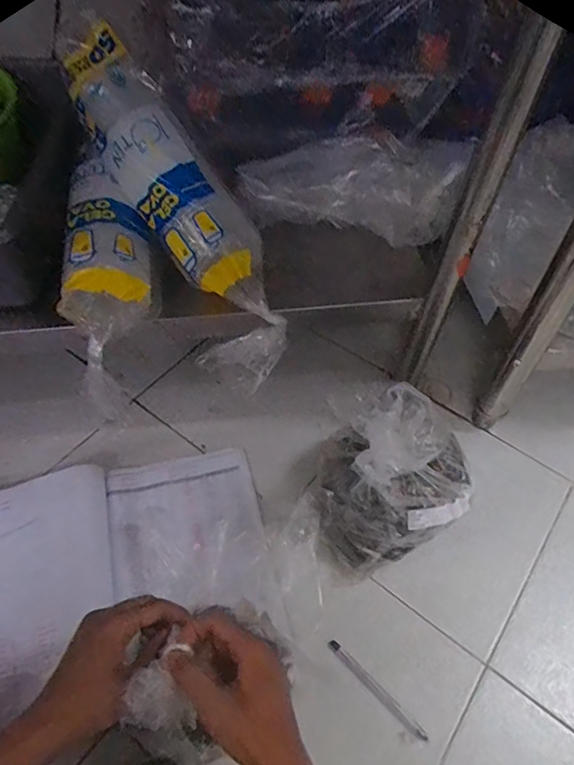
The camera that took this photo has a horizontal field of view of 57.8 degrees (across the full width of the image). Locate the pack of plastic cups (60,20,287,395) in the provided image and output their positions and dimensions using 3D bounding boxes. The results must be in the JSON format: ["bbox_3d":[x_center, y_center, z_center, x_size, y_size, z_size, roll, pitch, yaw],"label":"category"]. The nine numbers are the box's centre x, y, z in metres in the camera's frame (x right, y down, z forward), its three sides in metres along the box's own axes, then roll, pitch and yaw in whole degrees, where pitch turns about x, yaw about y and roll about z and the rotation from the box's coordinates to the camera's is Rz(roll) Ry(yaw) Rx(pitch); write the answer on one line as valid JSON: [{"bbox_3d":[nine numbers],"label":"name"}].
[{"bbox_3d":[-0.121,-0.203,0.603,0.133,0.090,0.459,-28,80,-20],"label":"pack of plastic cups"}]

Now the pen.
[{"bbox_3d":[0.103,0.351,0.595,0.137,0.009,0.015,39,62,22],"label":"pen"}]

